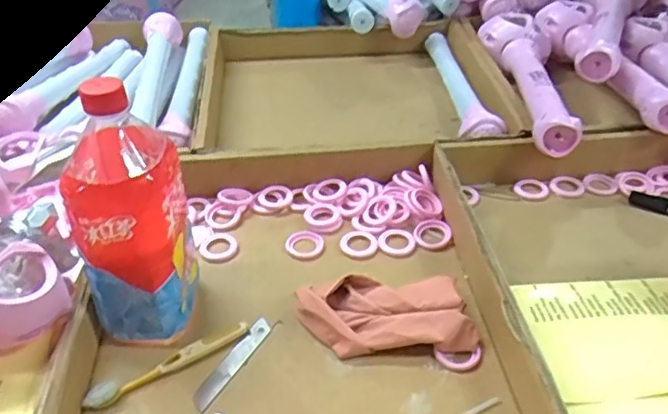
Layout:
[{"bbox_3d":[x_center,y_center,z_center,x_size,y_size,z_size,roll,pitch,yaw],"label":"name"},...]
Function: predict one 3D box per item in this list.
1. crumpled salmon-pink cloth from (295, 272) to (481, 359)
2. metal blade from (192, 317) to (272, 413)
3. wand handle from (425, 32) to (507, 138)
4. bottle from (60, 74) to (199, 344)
[{"bbox_3d":[0.042,0.093,0.530,0.143,0.028,0.069,-2,39,-1],"label":"crumpled salmon-pink cloth"},{"bbox_3d":[-0.082,0.126,0.507,0.017,0.004,0.097,25,44,16],"label":"metal blade"},{"bbox_3d":[0.165,-0.165,0.831,0.048,0.046,0.309,-2,39,-2],"label":"wand handle"},{"bbox_3d":[-0.158,0.003,0.489,0.083,0.205,0.096,-9,40,-10],"label":"bottle"}]

